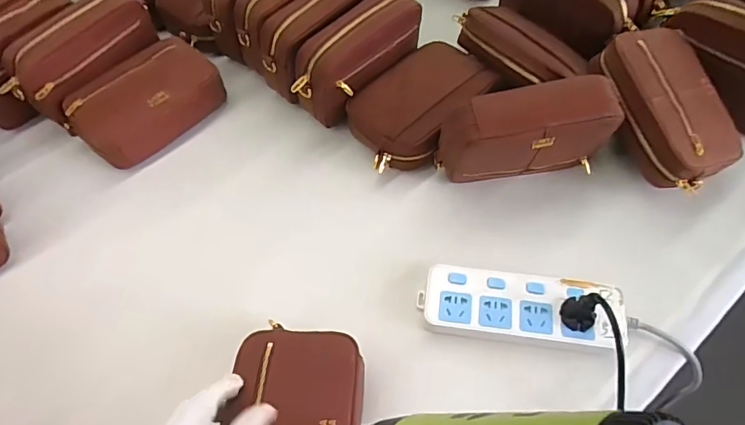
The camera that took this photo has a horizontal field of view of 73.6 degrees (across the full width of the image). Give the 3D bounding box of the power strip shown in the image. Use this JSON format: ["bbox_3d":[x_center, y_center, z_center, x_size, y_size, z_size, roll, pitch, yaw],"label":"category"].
[{"bbox_3d":[0.158,0.098,0.528,0.207,0.023,0.074,5,59,6],"label":"power strip"}]

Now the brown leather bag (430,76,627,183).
[{"bbox_3d":[0.178,-0.089,0.579,0.191,0.116,0.057,-7,58,-2],"label":"brown leather bag"}]

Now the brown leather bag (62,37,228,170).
[{"bbox_3d":[-0.310,-0.156,0.684,0.197,0.070,0.134,-41,94,-16],"label":"brown leather bag"}]

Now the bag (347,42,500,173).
[{"bbox_3d":[0.064,-0.138,0.665,0.123,0.074,0.199,39,67,23],"label":"bag"}]

